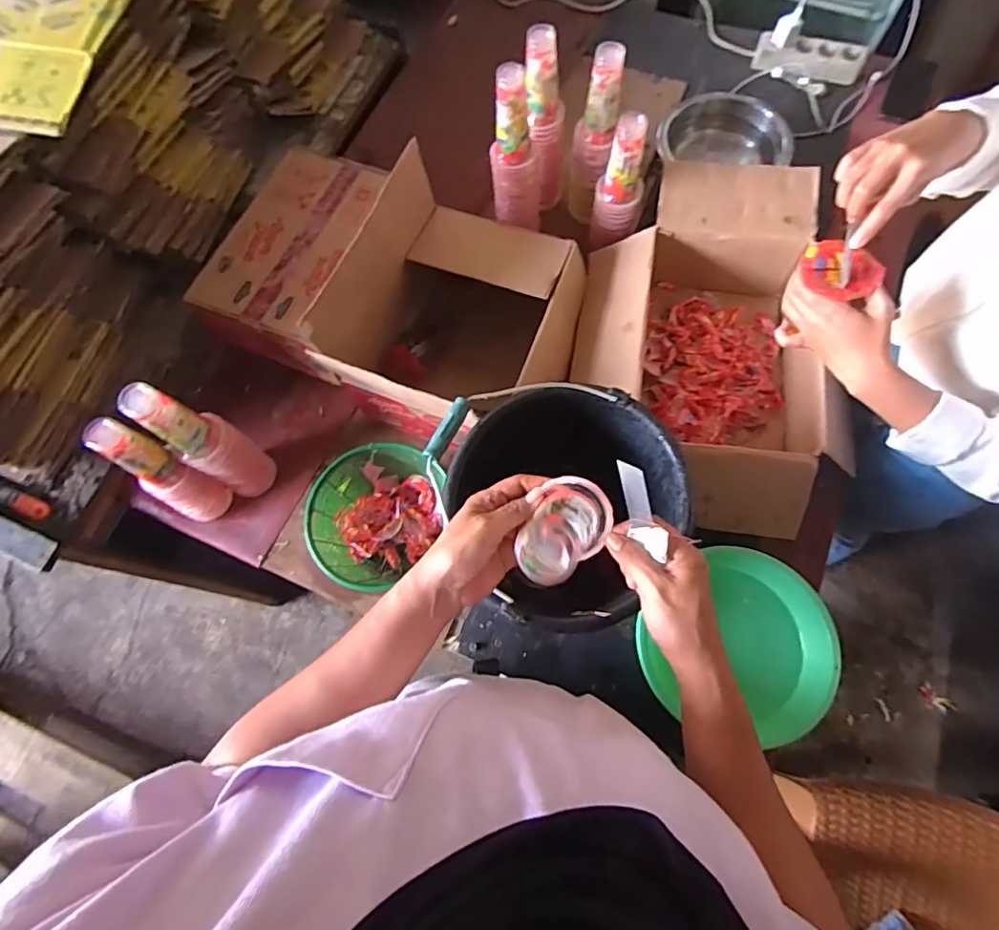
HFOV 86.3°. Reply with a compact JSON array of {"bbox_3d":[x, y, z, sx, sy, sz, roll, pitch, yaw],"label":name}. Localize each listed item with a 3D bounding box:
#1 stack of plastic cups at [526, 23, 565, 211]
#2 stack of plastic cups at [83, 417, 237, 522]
[{"bbox_3d":[0.072,-0.530,0.875,0.066,0.290,0.082,9,71,5],"label":"stack of plastic cups"},{"bbox_3d":[-0.465,0.016,0.737,0.069,0.226,0.068,30,74,11],"label":"stack of plastic cups"}]

